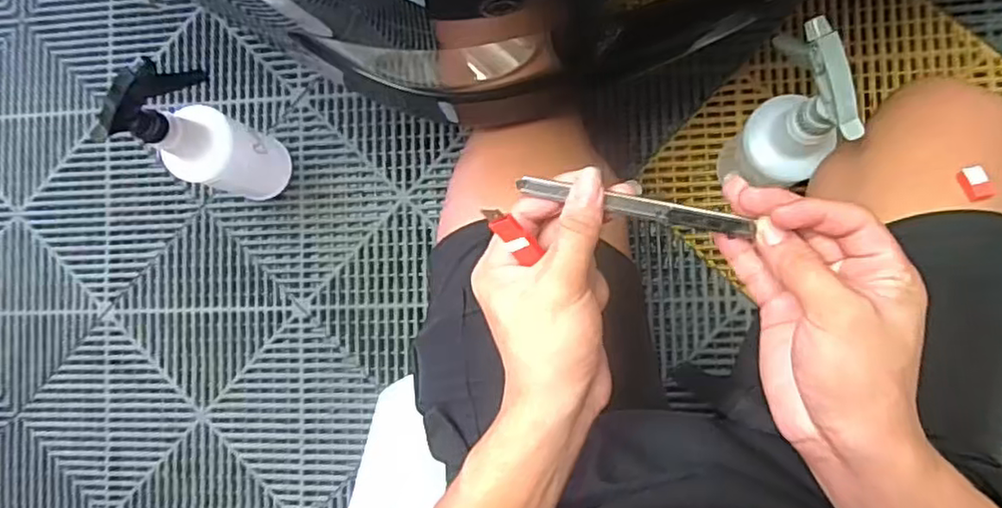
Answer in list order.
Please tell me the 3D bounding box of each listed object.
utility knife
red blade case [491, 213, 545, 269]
[{"bbox_3d":[0.073,-0.026,0.365,0.128,0.013,0.011,12,89,4],"label":"utility knife"},{"bbox_3d":[0.008,-0.009,0.360,0.014,0.033,0.011,-40,38,4],"label":"red blade case"}]

